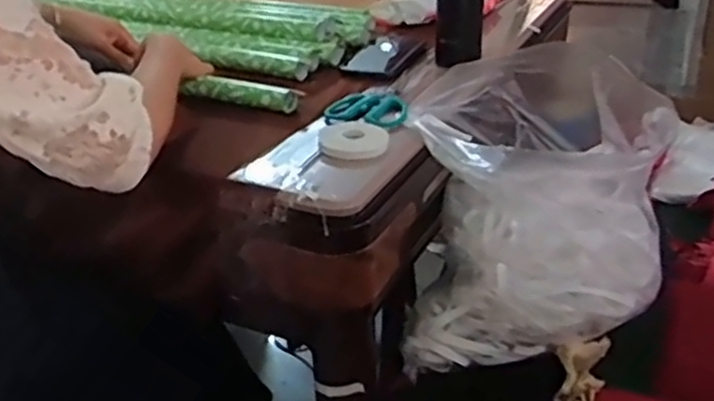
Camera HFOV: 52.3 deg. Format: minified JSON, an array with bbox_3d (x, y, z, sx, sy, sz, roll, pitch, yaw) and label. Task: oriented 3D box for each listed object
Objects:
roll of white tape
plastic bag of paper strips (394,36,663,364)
[{"bbox_3d":[-0.003,-0.067,0.780,0.075,0.016,0.073,-2,28,0],"label":"roll of white tape"},{"bbox_3d":[0.189,0.009,0.821,0.279,0.276,0.226,-5,28,-5],"label":"plastic bag of paper strips"}]

